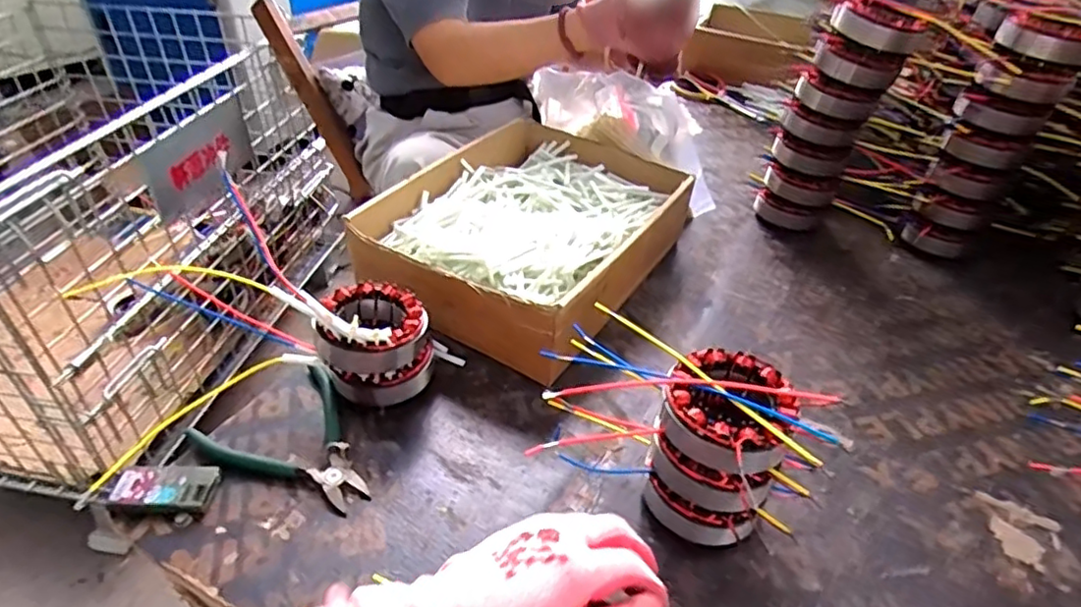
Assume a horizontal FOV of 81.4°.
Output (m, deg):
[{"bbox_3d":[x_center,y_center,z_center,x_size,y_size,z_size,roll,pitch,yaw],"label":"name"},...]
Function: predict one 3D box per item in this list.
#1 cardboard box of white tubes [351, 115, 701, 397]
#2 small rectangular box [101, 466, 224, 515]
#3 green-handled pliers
[{"bbox_3d":[-0.011,-0.072,0.674,0.247,0.098,0.342,21,42,21],"label":"cardboard box of white tubes"},{"bbox_3d":[-0.276,0.135,0.457,0.074,0.014,0.034,3,39,0],"label":"small rectangular box"},{"bbox_3d":[-0.186,0.110,0.489,0.134,0.020,0.105,29,45,28],"label":"green-handled pliers"}]

